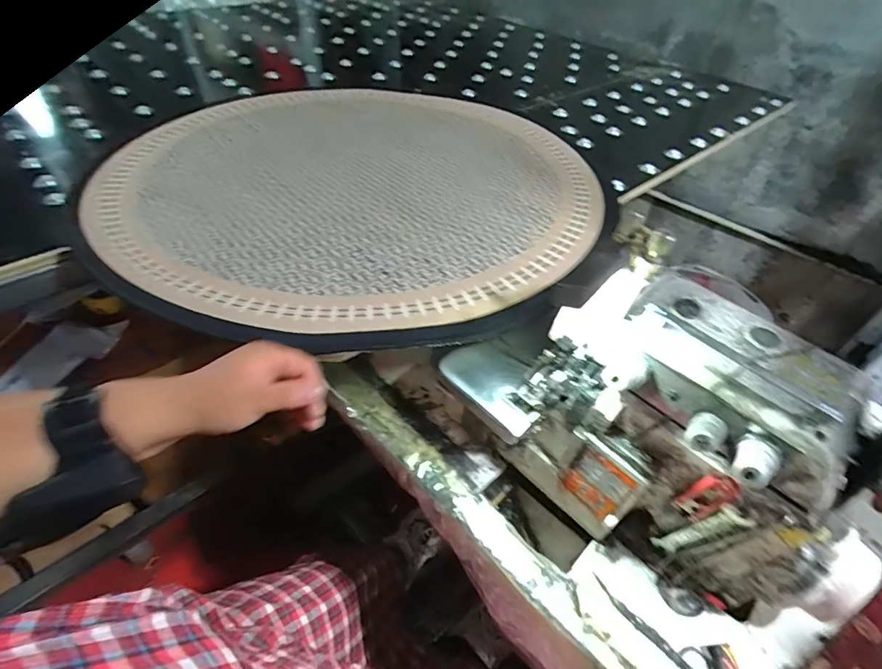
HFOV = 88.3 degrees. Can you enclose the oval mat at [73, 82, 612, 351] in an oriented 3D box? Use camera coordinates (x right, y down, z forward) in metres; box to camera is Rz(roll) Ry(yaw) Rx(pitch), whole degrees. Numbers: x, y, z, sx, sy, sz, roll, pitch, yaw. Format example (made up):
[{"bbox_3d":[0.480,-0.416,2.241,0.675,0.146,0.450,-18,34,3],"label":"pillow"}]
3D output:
[{"bbox_3d":[-0.111,-0.229,0.670,0.681,0.040,0.673,15,46,10],"label":"oval mat"}]

